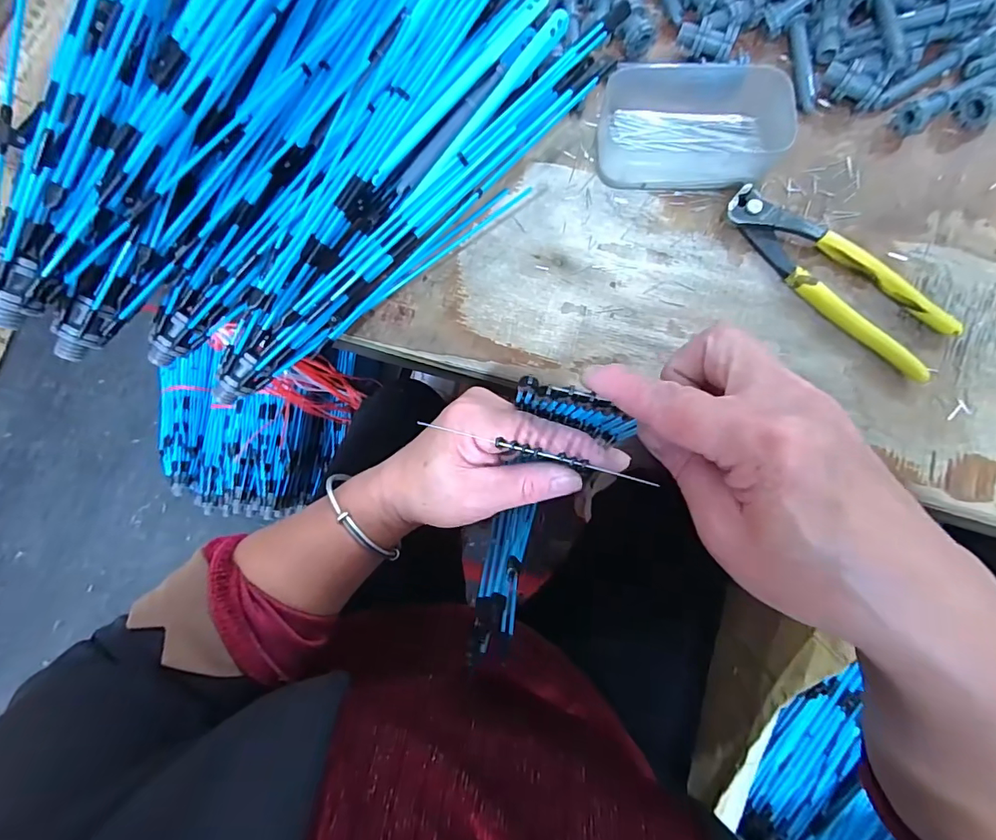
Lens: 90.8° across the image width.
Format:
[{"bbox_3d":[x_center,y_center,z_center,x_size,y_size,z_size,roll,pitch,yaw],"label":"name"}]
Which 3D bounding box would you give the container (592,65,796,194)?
[{"bbox_3d":[0.138,-0.203,0.336,0.138,0.026,0.087,-2,80,0],"label":"container"}]

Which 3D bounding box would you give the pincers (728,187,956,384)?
[{"bbox_3d":[0.218,-0.095,0.319,0.158,0.016,0.051,44,83,7],"label":"pincers"}]

